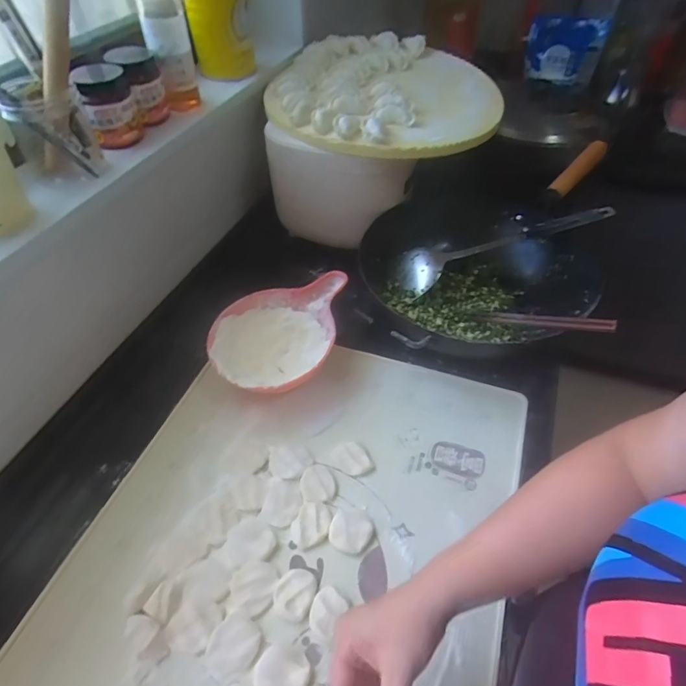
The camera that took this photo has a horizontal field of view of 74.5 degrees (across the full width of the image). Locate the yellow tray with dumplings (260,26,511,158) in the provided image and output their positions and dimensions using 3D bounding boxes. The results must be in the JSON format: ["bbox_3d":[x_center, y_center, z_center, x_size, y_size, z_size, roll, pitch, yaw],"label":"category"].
[{"bbox_3d":[0.083,-0.439,0.781,0.380,0.065,0.422,16,48,16],"label":"yellow tray with dumplings"}]

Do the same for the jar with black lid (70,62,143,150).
[{"bbox_3d":[-0.307,-0.313,0.596,0.066,0.085,0.057,-19,48,-16],"label":"jar with black lid"}]

